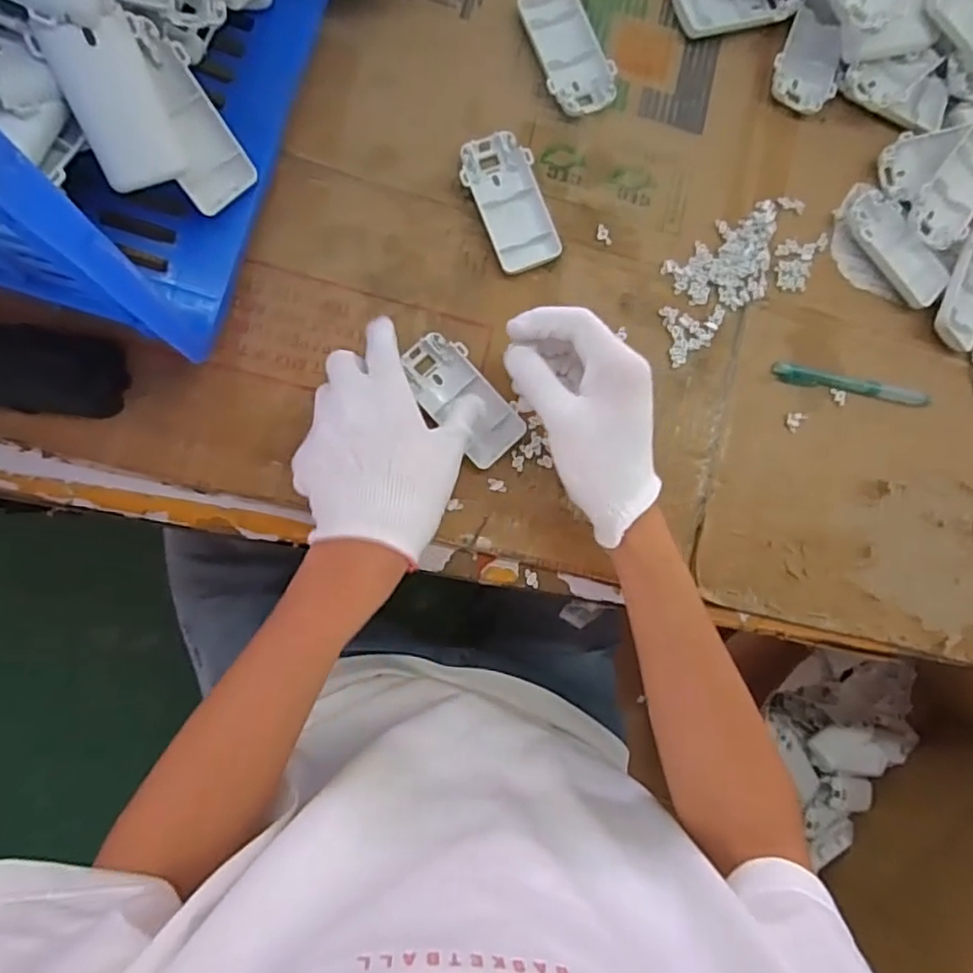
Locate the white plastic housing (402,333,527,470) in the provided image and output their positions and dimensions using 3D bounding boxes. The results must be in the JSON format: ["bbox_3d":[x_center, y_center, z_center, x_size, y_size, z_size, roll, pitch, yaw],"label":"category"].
[{"bbox_3d":[-0.017,-0.061,0.437,0.045,0.015,0.095,-40,91,-4],"label":"white plastic housing"}]

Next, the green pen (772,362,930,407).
[{"bbox_3d":[0.280,-0.078,0.481,0.123,0.008,0.014,10,84,-8],"label":"green pen"}]

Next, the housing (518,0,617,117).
[{"bbox_3d":[0.060,-0.322,0.464,0.049,0.013,0.094,-25,90,-10],"label":"housing"}]

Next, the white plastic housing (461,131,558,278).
[{"bbox_3d":[0.016,-0.203,0.452,0.050,0.015,0.095,-19,89,-10],"label":"white plastic housing"}]

